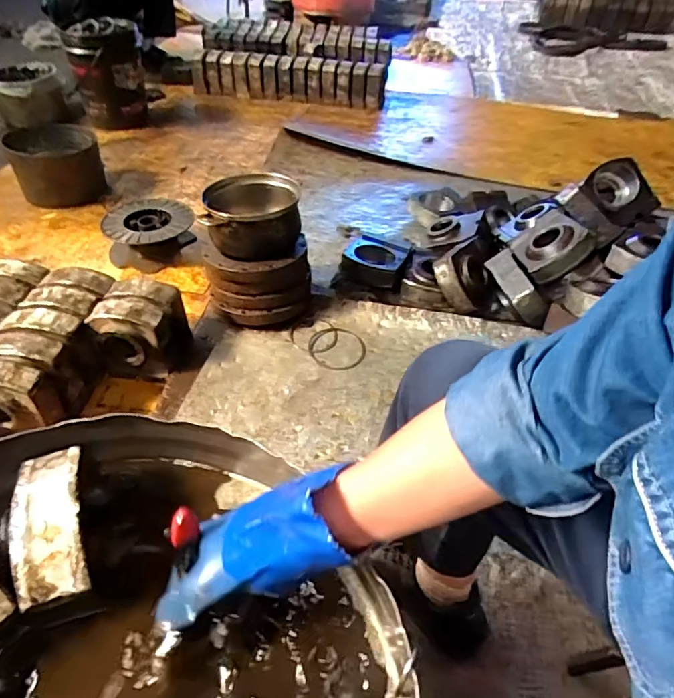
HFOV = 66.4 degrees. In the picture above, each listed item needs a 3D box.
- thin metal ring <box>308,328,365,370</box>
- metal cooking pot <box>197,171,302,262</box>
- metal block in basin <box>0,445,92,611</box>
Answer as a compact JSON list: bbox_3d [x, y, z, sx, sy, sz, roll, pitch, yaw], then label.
[{"bbox_3d":[-0.002,0.000,1.250,0.139,0.007,0.133,2,56,-3],"label":"thin metal ring"},{"bbox_3d":[-0.196,-0.302,1.212,0.228,0.131,0.191,1,43,-3],"label":"metal cooking pot"},{"bbox_3d":[-0.294,0.168,0.512,0.076,0.034,0.158,-12,45,-17],"label":"metal block in basin"}]

